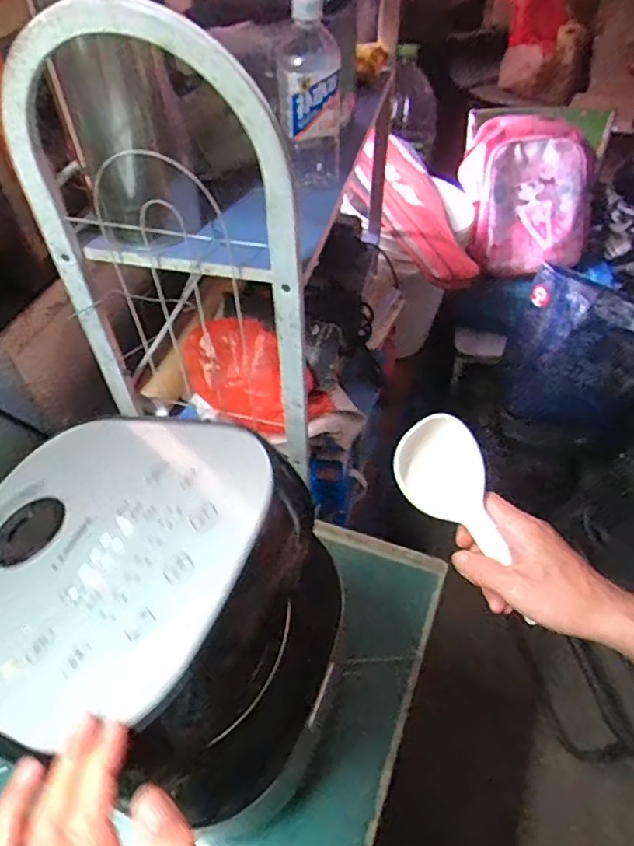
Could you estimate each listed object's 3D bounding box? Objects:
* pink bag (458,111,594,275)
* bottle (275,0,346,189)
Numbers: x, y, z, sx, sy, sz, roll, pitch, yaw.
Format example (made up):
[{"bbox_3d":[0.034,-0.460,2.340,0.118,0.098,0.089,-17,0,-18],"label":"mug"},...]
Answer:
[{"bbox_3d":[0.596,-0.643,1.609,0.376,0.089,0.435,7,93,-5],"label":"pink bag"},{"bbox_3d":[-0.007,-0.376,0.680,0.072,0.194,0.058,-7,51,-4],"label":"bottle"}]

